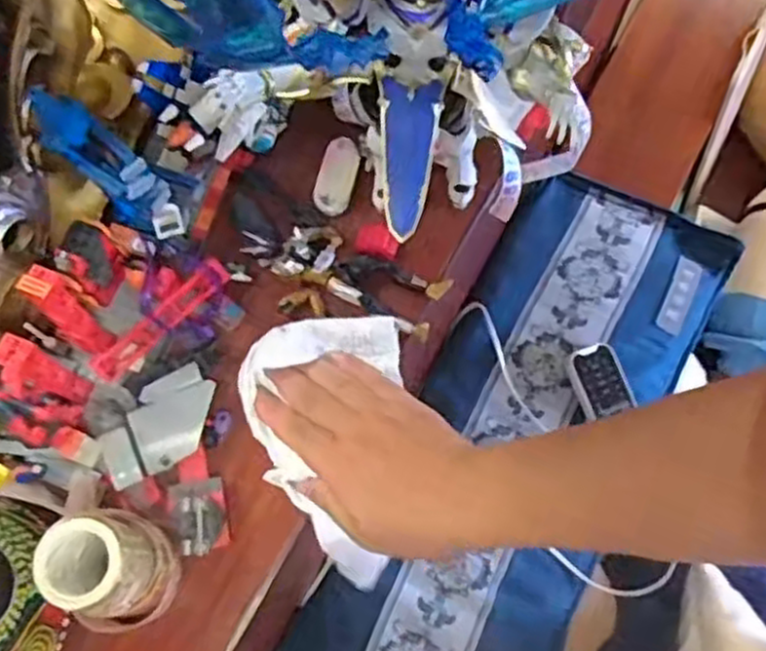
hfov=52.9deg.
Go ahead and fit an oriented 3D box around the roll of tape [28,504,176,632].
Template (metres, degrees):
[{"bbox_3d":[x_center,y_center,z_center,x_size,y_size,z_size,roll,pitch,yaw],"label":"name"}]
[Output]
[{"bbox_3d":[-0.142,0.128,0.409,0.054,0.071,0.049,40,76,12],"label":"roll of tape"}]

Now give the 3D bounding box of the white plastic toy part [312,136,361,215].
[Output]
[{"bbox_3d":[-0.031,-0.103,0.529,0.025,0.006,0.056,13,72,4],"label":"white plastic toy part"}]

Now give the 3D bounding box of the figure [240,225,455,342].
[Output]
[{"bbox_3d":[-0.024,-0.033,0.497,0.128,0.025,0.059,12,72,4],"label":"figure"}]

